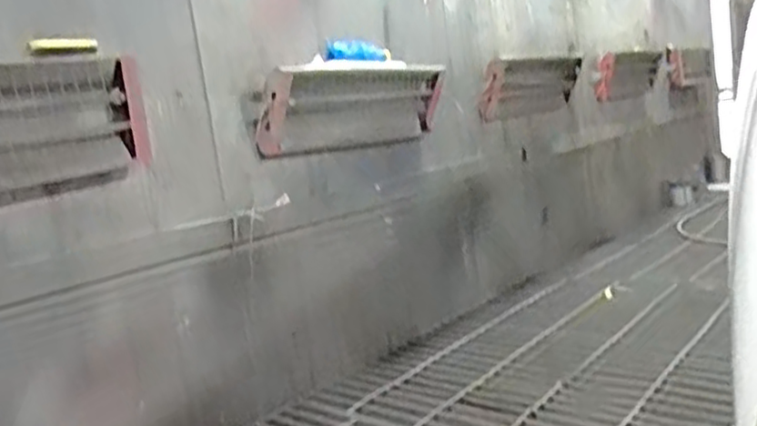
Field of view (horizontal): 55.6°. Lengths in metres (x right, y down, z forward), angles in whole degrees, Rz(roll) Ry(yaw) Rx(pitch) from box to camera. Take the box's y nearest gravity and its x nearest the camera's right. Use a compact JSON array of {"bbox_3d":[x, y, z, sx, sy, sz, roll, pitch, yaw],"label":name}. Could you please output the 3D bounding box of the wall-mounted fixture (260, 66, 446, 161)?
[{"bbox_3d":[-0.046,-0.259,1.752,0.142,0.199,0.618,-3,9,35],"label":"wall-mounted fixture"}]

